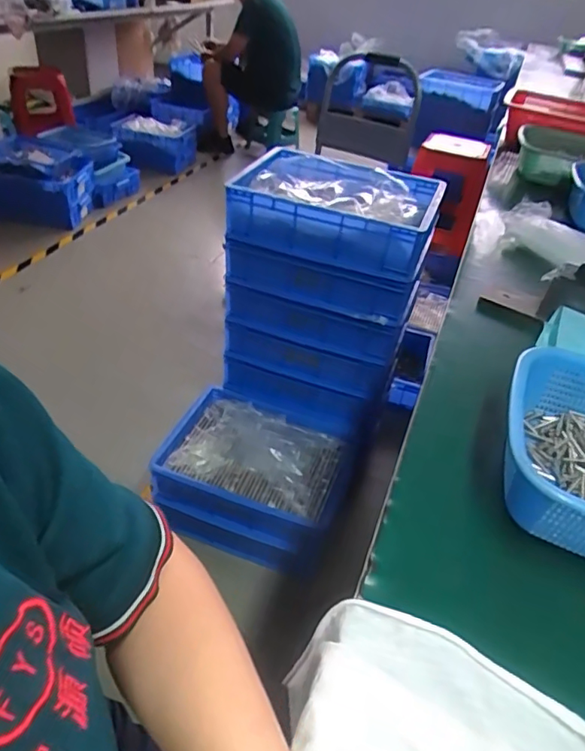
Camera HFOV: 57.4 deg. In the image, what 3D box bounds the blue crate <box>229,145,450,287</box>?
[{"bbox_3d":[0.094,-0.362,1.151,0.407,0.120,0.289,15,40,11],"label":"blue crate"}]

